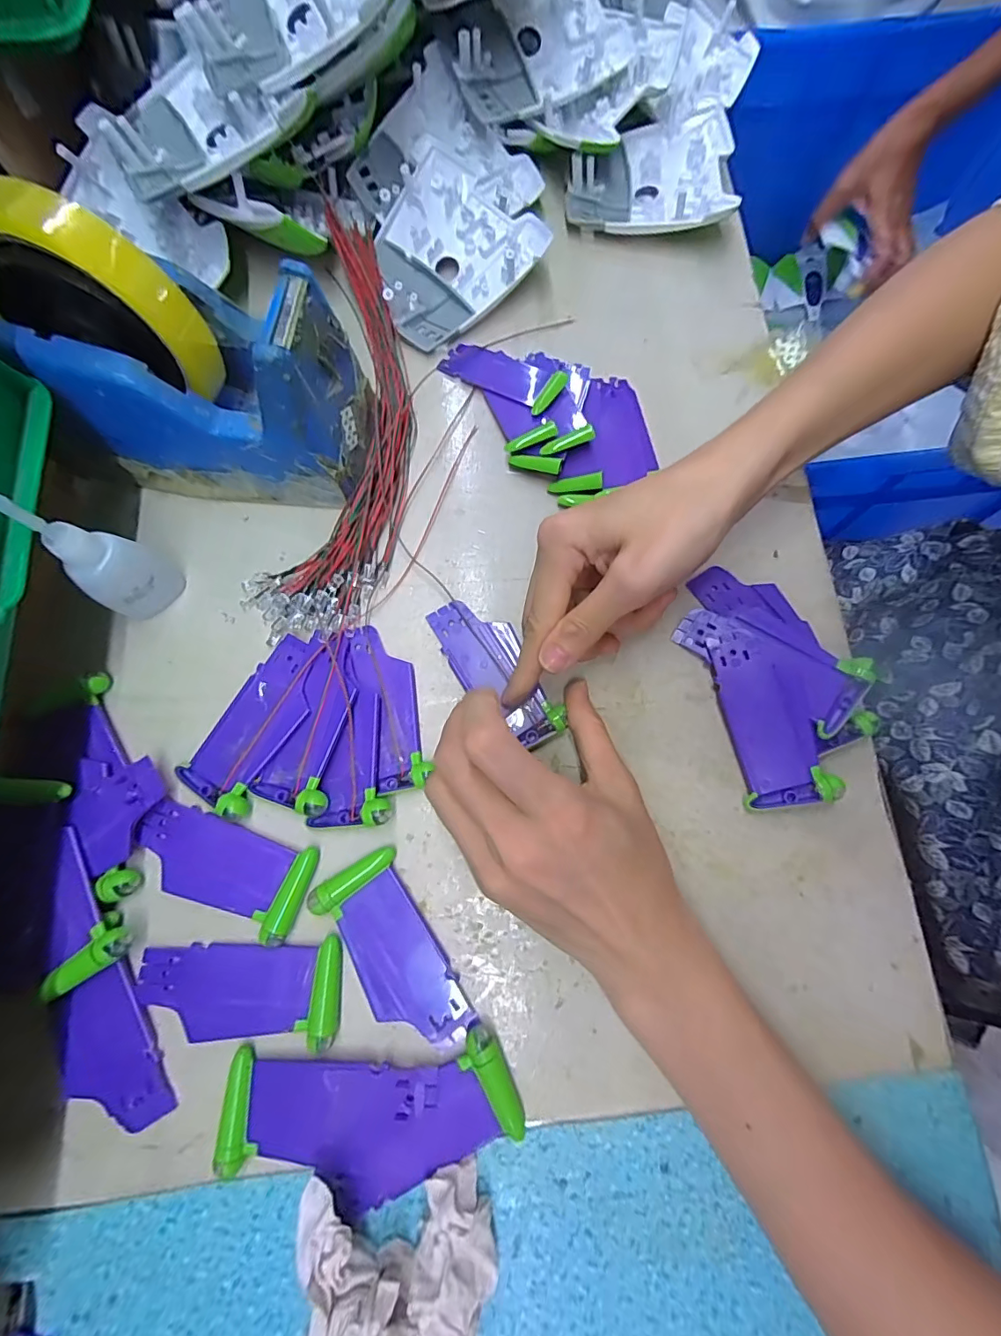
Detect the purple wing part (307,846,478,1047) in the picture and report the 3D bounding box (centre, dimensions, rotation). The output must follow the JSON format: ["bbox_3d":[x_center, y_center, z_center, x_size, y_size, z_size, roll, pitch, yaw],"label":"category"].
[{"bbox_3d":[-0.049,0.132,0.226,0.038,0.008,0.088,-33,79,-8],"label":"purple wing part"}]

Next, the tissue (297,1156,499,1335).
[{"bbox_3d":[-0.039,0.230,0.186,0.072,0.038,0.057,4,77,0],"label":"tissue"}]

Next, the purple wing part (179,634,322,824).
[{"bbox_3d":[-0.121,0.028,0.252,0.040,0.009,0.089,33,78,7],"label":"purple wing part"}]

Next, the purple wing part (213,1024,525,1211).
[{"bbox_3d":[-0.056,0.193,0.210,0.124,0.011,0.057,-4,77,-2],"label":"purple wing part"}]

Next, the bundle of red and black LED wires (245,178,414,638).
[{"bbox_3d":[-0.095,-0.158,0.290,0.080,0.025,0.280,1,77,0],"label":"bundle of red and black LED wires"}]

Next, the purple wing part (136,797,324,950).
[{"bbox_3d":[-0.135,0.096,0.236,0.086,0.008,0.040,18,77,4],"label":"purple wing part"}]

